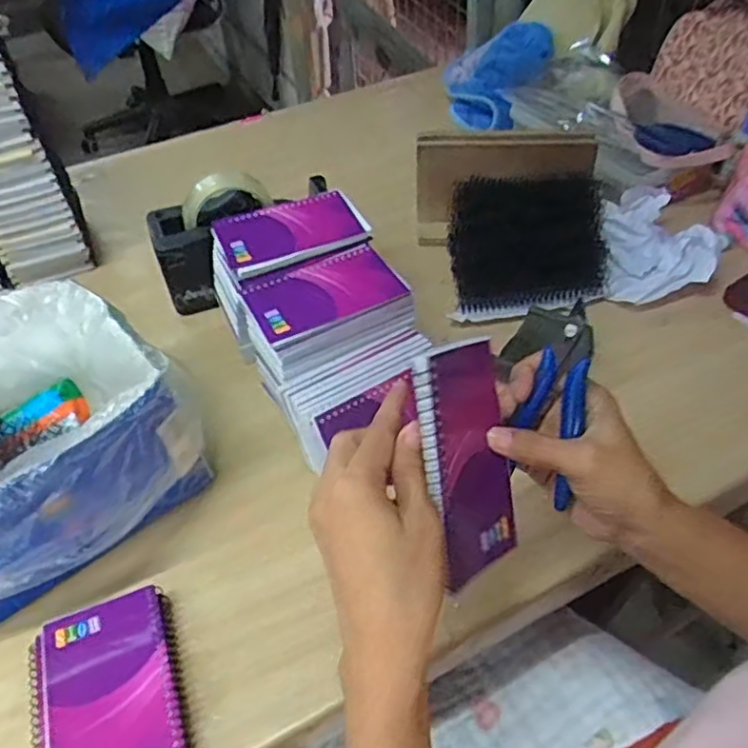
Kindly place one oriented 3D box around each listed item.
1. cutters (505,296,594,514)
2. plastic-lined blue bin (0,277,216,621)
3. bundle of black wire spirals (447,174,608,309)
[{"bbox_3d":[0.110,0.018,0.401,0.041,0.123,0.014,16,15,18],"label":"cutters"},{"bbox_3d":[-0.276,0.062,0.517,0.221,0.153,0.251,31,57,27],"label":"plastic-lined blue bin"},{"bbox_3d":[0.172,-0.149,0.730,0.174,0.064,0.145,-4,48,0],"label":"bundle of black wire spirals"}]

